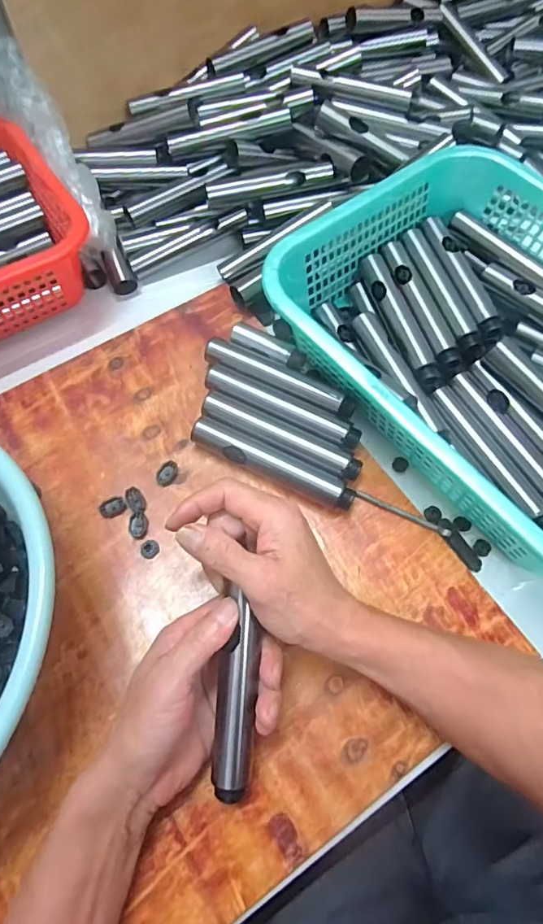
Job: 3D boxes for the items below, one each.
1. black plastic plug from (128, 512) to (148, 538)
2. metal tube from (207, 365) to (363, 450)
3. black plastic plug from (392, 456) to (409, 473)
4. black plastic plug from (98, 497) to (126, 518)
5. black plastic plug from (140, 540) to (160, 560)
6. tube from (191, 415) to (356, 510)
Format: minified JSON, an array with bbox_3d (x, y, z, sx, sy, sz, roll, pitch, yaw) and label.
[{"bbox_3d":[-0.113,0.052,0.410,0.016,0.004,0.022,-10,66,-4],"label":"black plastic plug"},{"bbox_3d":[0.009,-0.047,0.451,0.150,0.025,0.027,25,68,11],"label":"metal tube"},{"bbox_3d":[0.119,0.002,0.449,0.014,0.004,0.014,0,66,0],"label":"black plastic plug"},{"bbox_3d":[-0.137,0.039,0.420,0.022,0.004,0.017,-22,68,-10],"label":"black plastic plug"},{"bbox_3d":[-0.101,0.072,0.405,0.015,0.005,0.016,0,66,0],"label":"black plastic plug"},{"bbox_3d":[0.001,0.001,0.426,0.150,0.020,0.027,25,68,11],"label":"tube"}]

